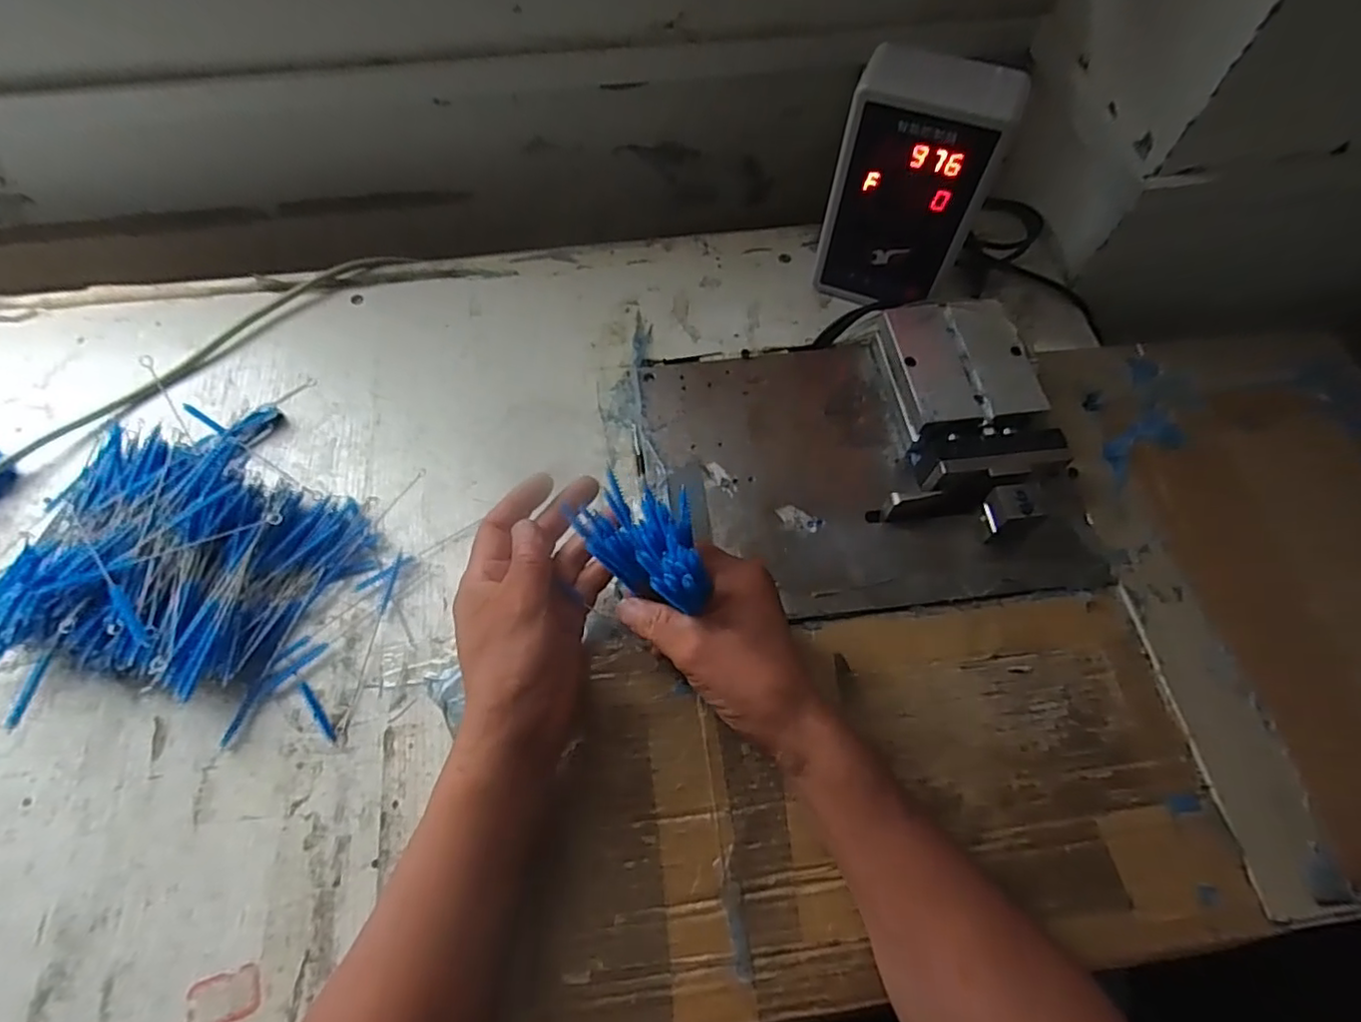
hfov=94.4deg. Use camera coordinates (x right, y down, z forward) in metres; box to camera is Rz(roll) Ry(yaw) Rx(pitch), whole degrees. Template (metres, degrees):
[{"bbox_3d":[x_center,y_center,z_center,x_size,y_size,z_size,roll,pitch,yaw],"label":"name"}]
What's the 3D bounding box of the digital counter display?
[{"bbox_3d":[0.172,-0.237,0.488,0.107,0.189,0.038,21,65,11],"label":"digital counter display"}]

